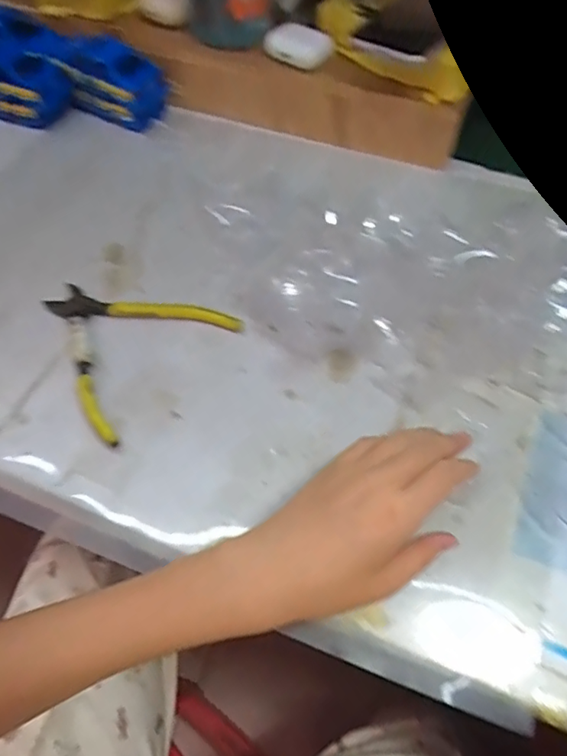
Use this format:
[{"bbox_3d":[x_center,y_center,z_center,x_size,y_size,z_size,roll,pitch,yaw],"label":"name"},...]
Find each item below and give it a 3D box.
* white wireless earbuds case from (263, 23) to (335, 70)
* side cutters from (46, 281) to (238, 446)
[{"bbox_3d":[0.014,-0.321,0.522,0.065,0.032,0.027,7,59,4],"label":"white wireless earbuds case"},{"bbox_3d":[-0.123,-0.033,0.400,0.133,0.012,0.130,34,65,19],"label":"side cutters"}]

